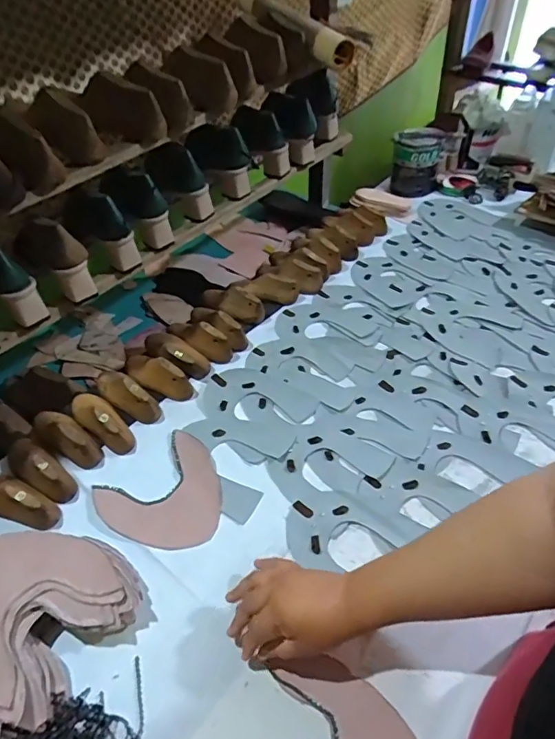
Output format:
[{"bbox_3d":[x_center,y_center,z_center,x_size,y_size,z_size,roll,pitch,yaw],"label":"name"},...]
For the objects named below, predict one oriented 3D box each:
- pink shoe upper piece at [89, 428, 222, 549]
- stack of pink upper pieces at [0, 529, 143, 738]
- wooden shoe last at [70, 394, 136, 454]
[{"bbox_3d":[-0.148,0.173,0.674,0.161,0.006,0.157,-31,52,-24],"label":"pink shoe upper piece"},{"bbox_3d":[-0.269,0.267,0.553,0.180,0.058,0.184,27,54,26],"label":"stack of pink upper pieces"},{"bbox_3d":[-0.266,0.071,0.745,0.139,0.054,0.051,29,55,28],"label":"wooden shoe last"}]

